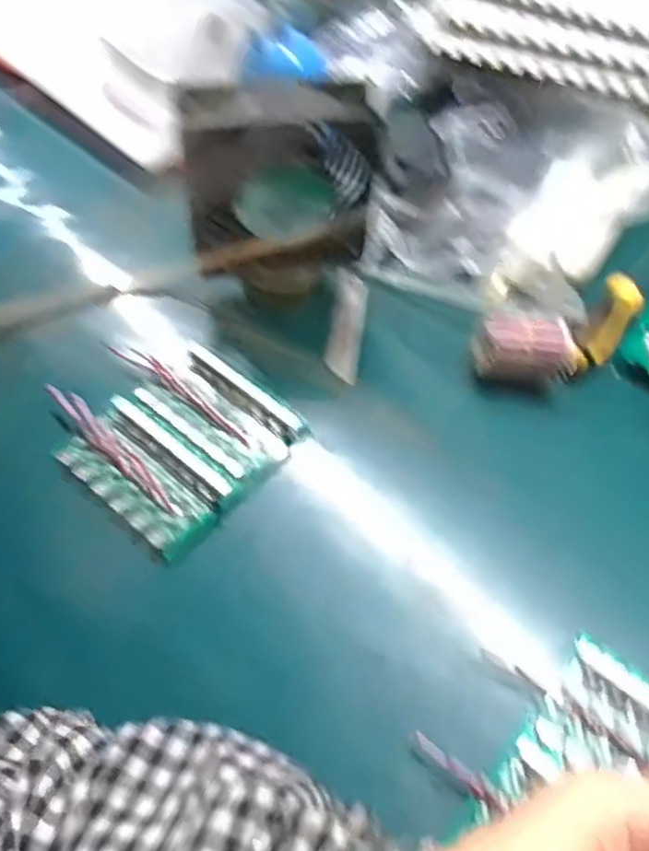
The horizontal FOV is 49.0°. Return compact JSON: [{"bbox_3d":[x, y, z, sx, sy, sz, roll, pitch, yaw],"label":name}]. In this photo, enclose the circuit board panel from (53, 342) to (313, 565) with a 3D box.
[{"bbox_3d":[-0.085,0.012,0.452,0.102,0.021,0.123,36,65,20],"label":"circuit board panel"}]

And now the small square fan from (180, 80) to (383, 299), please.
[{"bbox_3d":[-0.024,-0.150,0.466,0.125,0.140,0.045,-12,59,-7],"label":"small square fan"}]

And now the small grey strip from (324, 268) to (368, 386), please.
[{"bbox_3d":[0.017,-0.074,0.520,0.023,0.004,0.094,10,62,-2],"label":"small grey strip"}]

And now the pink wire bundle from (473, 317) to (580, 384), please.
[{"bbox_3d":[0.133,-0.053,0.467,0.063,0.035,0.034,9,59,6],"label":"pink wire bundle"}]

